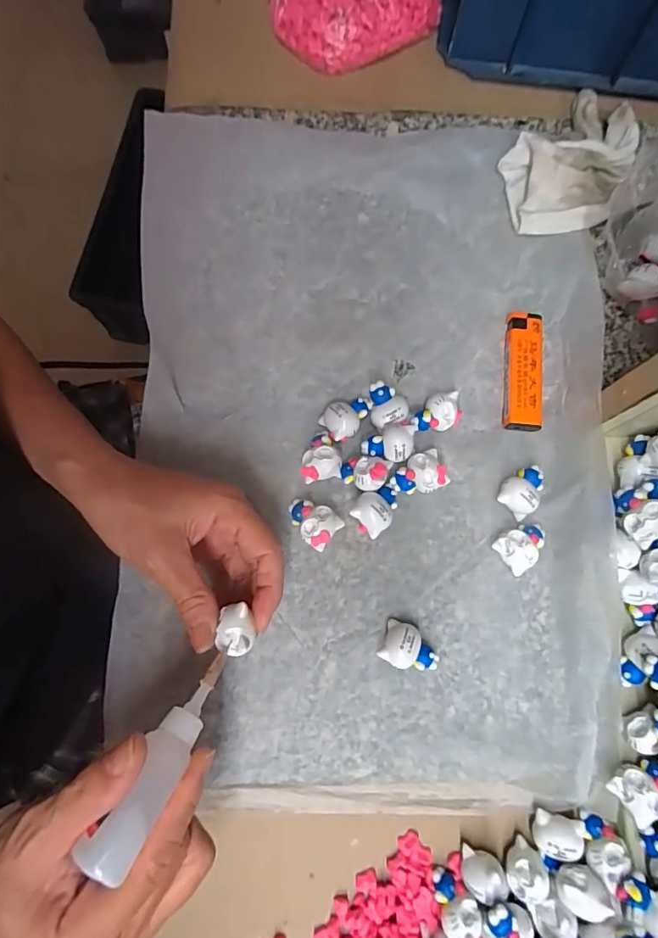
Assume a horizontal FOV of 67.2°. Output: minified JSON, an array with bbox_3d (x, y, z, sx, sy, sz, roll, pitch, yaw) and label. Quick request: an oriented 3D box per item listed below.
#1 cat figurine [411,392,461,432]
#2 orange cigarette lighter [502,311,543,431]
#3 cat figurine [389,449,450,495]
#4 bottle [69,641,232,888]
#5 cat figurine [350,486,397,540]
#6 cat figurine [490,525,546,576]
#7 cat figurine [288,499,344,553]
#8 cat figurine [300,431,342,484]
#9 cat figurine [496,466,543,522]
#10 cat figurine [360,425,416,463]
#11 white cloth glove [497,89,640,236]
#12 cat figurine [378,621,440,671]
[{"bbox_3d":[0.070,-0.037,0.328,0.033,0.019,0.020,-7,80,-2],"label":"cat figurine"},{"bbox_3d":[0.131,-0.067,0.335,0.025,0.012,0.081,7,79,1],"label":"orange cigarette lighter"},{"bbox_3d":[0.058,0.005,0.323,0.034,0.019,0.025,-21,80,-4],"label":"cat figurine"},{"bbox_3d":[-0.069,0.119,0.215,0.021,0.017,0.095,25,39,4],"label":"bottle"},{"bbox_3d":[0.030,0.025,0.317,0.024,0.021,0.032,43,82,7],"label":"cat figurine"},{"bbox_3d":[0.122,0.048,0.314,0.033,0.018,0.025,-37,82,-7],"label":"cat figurine"},{"bbox_3d":[-0.011,0.033,0.316,0.034,0.020,0.025,37,81,6],"label":"cat figurine"},{"bbox_3d":[-0.007,-0.008,0.325,0.025,0.019,0.031,-11,80,-2],"label":"cat figurine"},{"bbox_3d":[0.126,0.013,0.320,0.025,0.018,0.033,39,82,6],"label":"cat figurine"},{"bbox_3d":[0.038,-0.017,0.323,0.032,0.016,0.022,7,79,1],"label":"cat figurine"},{"bbox_3d":[0.174,-0.225,0.356,0.079,0.031,0.123,28,81,5],"label":"white cloth glove"},{"bbox_3d":[0.049,0.109,0.300,0.034,0.021,0.024,26,80,4],"label":"cat figurine"}]

